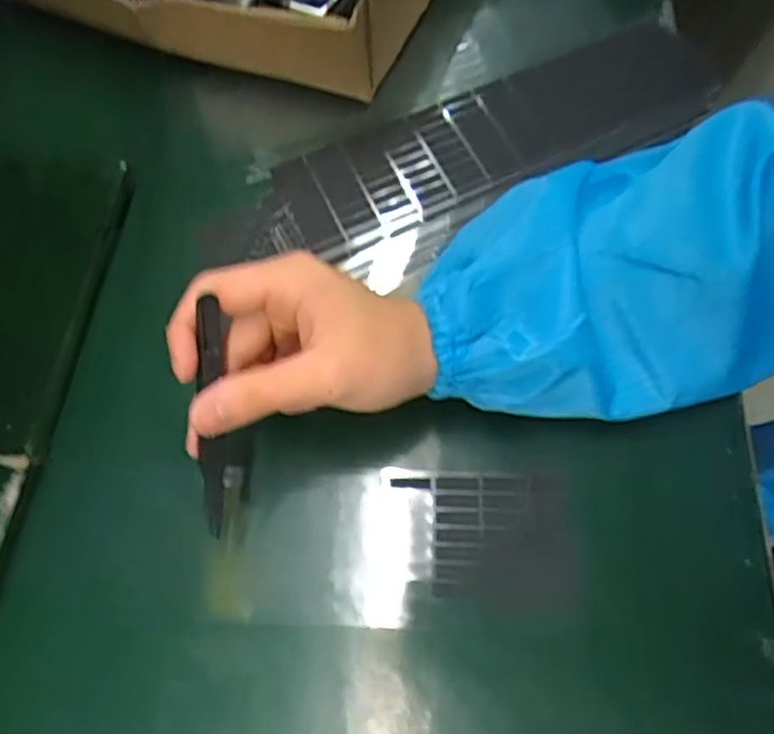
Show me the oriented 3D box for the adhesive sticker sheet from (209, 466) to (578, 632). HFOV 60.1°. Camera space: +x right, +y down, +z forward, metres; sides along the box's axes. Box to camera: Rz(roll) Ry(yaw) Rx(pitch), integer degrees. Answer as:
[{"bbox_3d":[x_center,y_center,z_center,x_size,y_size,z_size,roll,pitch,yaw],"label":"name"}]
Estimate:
[{"bbox_3d":[0.004,0.090,0.338,0.175,0.005,0.074,1,68,0],"label":"adhesive sticker sheet"}]

